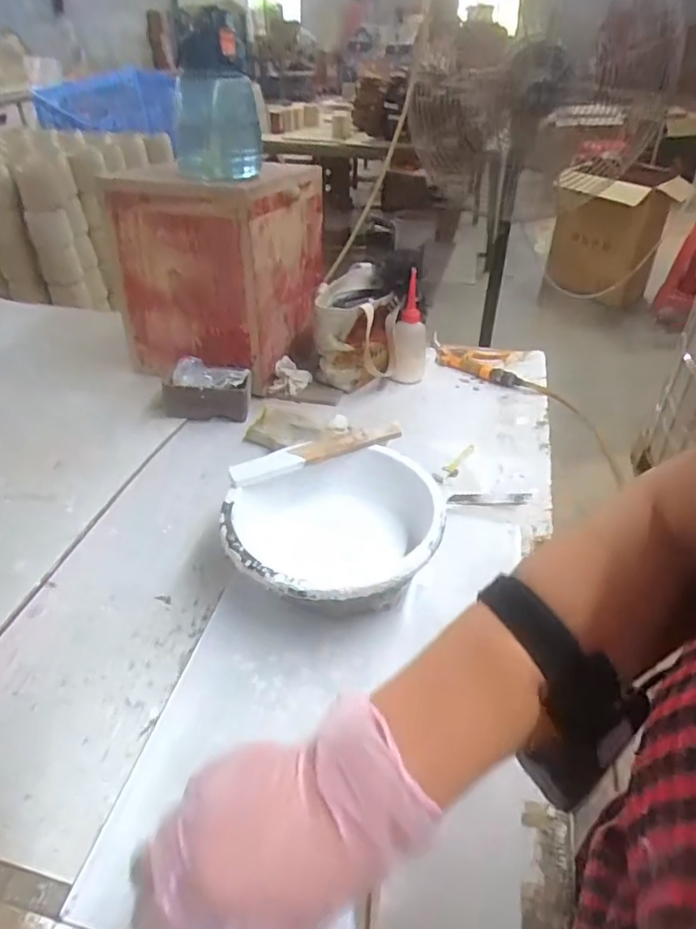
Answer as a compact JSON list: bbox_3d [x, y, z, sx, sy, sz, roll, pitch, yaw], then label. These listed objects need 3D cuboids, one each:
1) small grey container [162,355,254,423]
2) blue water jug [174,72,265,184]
[{"bbox_3d":[-0.213,-0.117,0.865,0.126,0.059,0.074,-3,38,-2],"label":"small grey container"},{"bbox_3d":[-0.182,-0.470,0.801,0.115,0.123,0.093,-6,39,-6],"label":"blue water jug"}]

